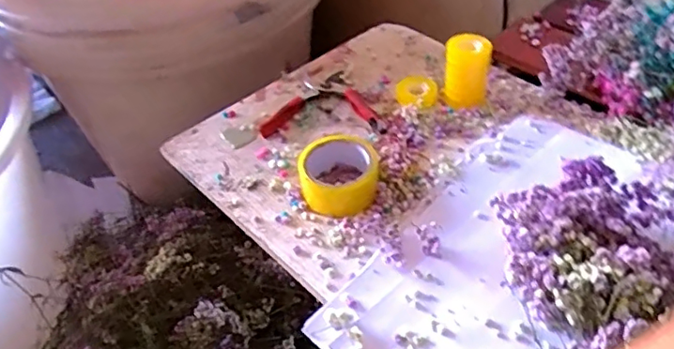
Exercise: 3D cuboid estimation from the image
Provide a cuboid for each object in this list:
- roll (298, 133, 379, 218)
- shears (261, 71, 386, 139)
[{"bbox_3d":[0.003,-0.002,0.706,0.097,0.051,0.108,-3,44,2],"label":"roll"},{"bbox_3d":[-0.015,-0.109,0.844,0.169,0.015,0.147,1,44,6],"label":"shears"}]

